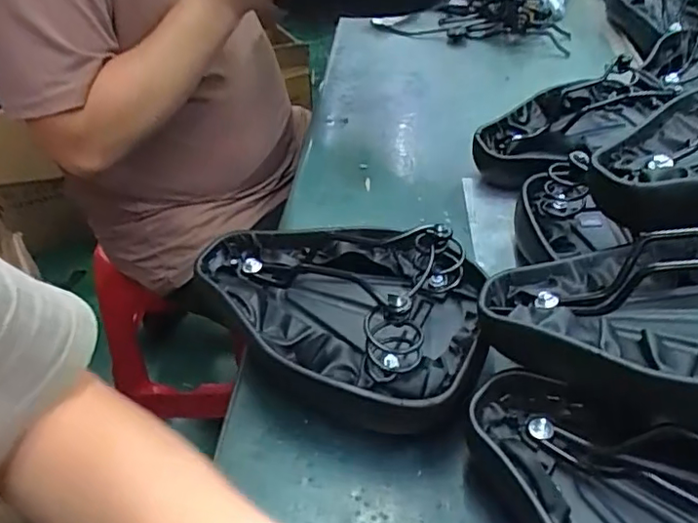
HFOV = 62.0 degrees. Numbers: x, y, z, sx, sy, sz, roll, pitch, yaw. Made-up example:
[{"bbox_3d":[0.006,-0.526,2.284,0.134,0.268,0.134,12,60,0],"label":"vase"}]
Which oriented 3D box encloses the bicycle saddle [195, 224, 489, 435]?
[{"bbox_3d":[-0.015,0.030,0.509,0.268,0.112,0.183,18,46,18],"label":"bicycle saddle"}]

